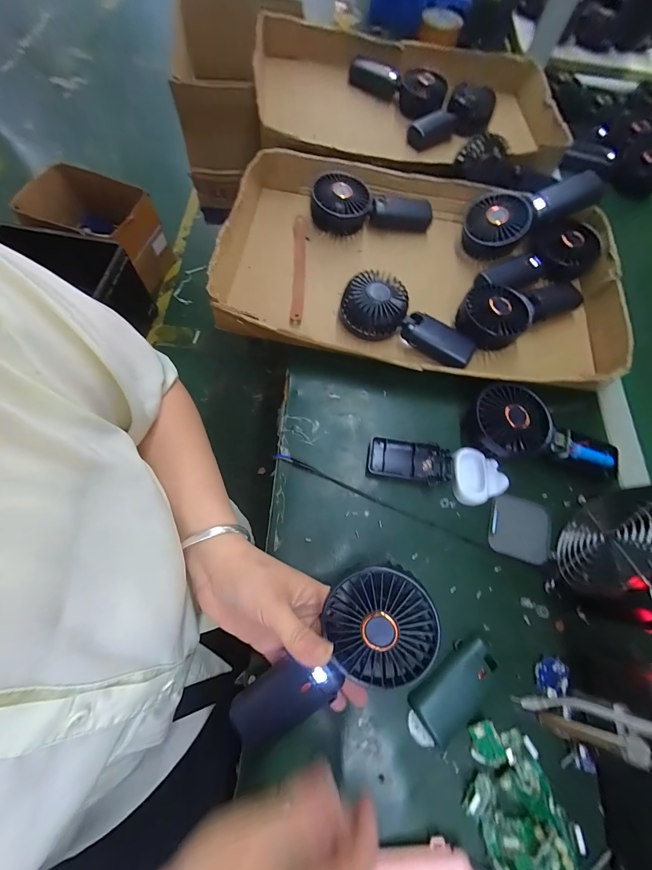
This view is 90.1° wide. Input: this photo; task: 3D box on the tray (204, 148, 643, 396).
[{"bbox_3d":[0.128,-0.239,0.460,0.519,0.081,0.354,10,69,-1],"label":"tray"}]

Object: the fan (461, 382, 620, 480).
[{"bbox_3d":[0.257,-0.007,0.382,0.184,0.039,0.089,9,69,1],"label":"fan"}]

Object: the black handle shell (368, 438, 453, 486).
[{"bbox_3d":[0.097,0.030,0.376,0.093,0.014,0.046,5,69,1],"label":"black handle shell"}]

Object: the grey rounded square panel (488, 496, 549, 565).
[{"bbox_3d":[0.215,0.103,0.361,0.065,0.007,0.063,17,70,6],"label":"grey rounded square panel"}]

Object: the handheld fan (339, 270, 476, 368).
[{"bbox_3d":[0.102,-0.142,0.420,0.179,0.047,0.081,34,71,10],"label":"handheld fan"}]

